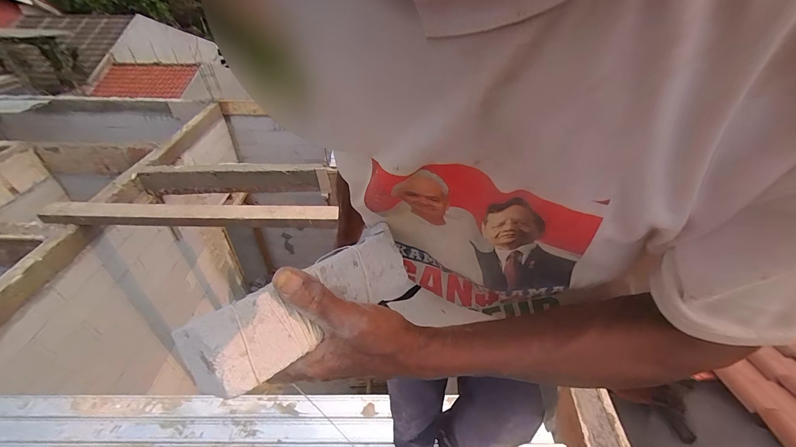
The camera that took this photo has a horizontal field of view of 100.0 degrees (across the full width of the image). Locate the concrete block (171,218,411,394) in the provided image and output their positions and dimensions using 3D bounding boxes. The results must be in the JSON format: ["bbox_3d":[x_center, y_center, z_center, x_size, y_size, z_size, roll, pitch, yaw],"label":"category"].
[{"bbox_3d":[-0.079,0.073,0.302,0.063,0.067,0.200,-19,6,42],"label":"concrete block"}]

